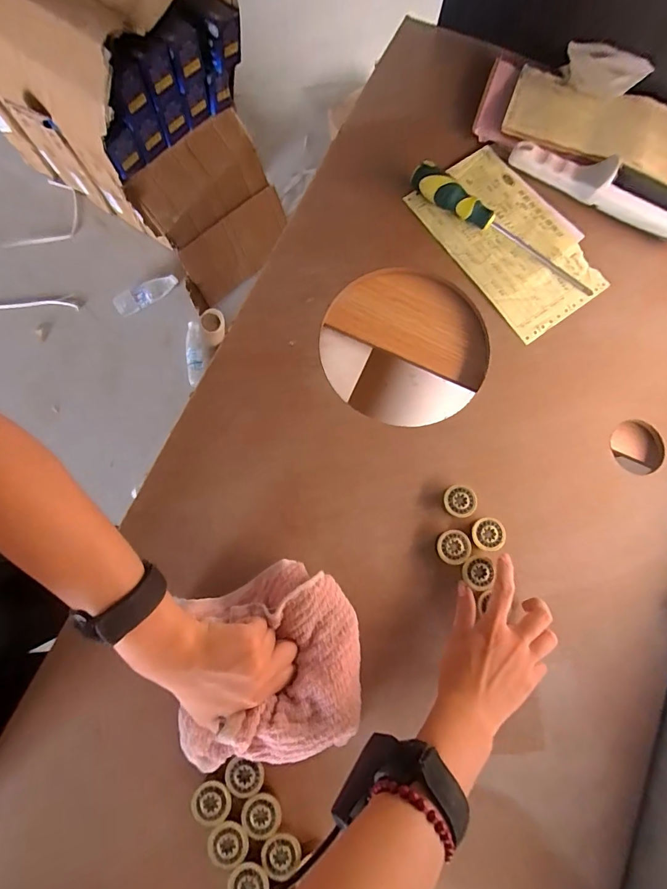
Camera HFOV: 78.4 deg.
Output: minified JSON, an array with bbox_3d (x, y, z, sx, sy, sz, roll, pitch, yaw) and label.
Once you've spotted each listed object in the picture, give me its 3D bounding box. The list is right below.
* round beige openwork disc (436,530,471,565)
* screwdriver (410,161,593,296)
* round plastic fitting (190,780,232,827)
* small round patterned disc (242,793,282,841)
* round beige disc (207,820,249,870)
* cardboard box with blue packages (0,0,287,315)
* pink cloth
[{"bbox_3d":[0.123,0.105,0.419,0.034,0.010,0.033,-13,79,-4],"label":"round beige openwork disc"},{"bbox_3d":[0.203,-0.260,0.490,0.253,0.036,0.027,34,80,5],"label":"screwdriver"},{"bbox_3d":[-0.109,0.321,0.373,0.034,0.023,0.033,21,79,3],"label":"round plastic fitting"},{"bbox_3d":[-0.064,0.330,0.362,0.033,0.006,0.033,0,79,-1],"label":"small round patterned disc"},{"bbox_3d":[-0.092,0.349,0.356,0.034,0.009,0.031,0,79,-1],"label":"round beige disc"},{"bbox_3d":[-0.586,-0.993,1.140,0.905,0.697,0.517,40,79,5],"label":"cardboard box with blue packages"},{"bbox_3d":[-0.057,0.196,0.366,0.160,0.050,0.159,-8,79,-3],"label":"pink cloth"}]

